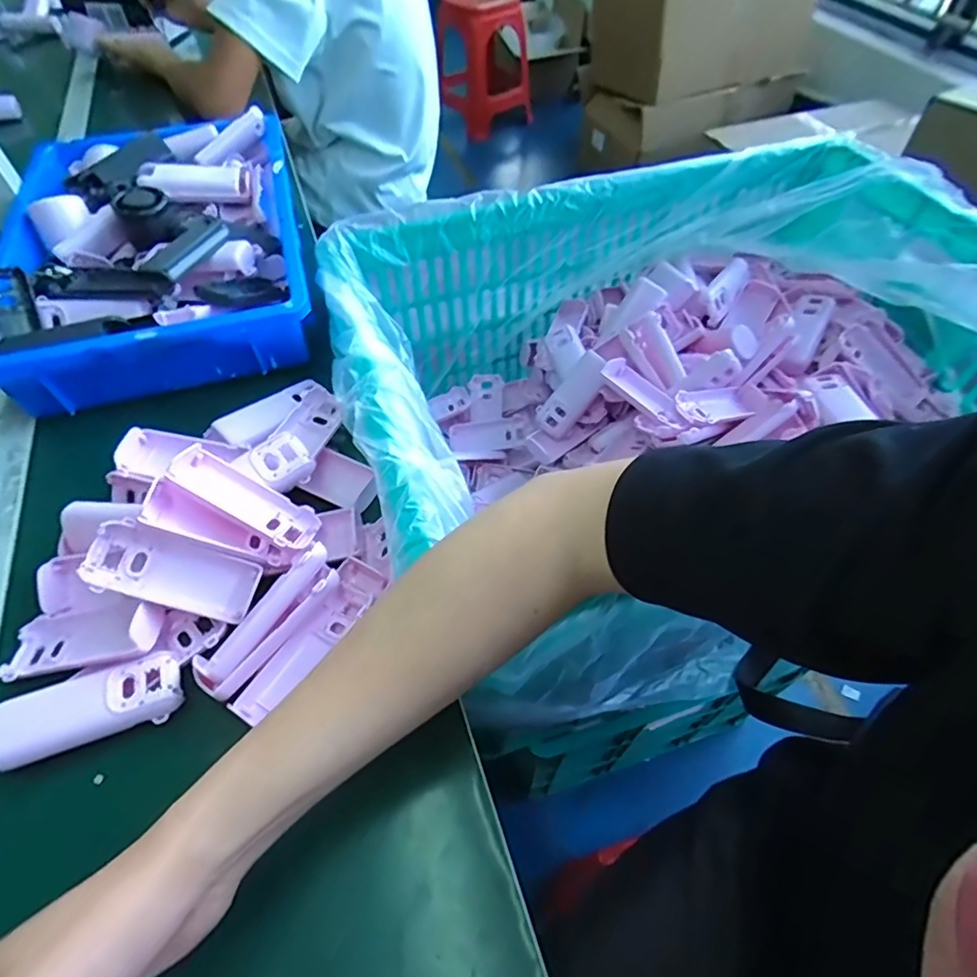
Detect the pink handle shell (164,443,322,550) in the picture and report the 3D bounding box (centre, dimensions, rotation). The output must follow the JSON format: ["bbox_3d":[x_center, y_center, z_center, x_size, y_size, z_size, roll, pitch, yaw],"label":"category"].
[{"bbox_3d":[-0.180,0.007,0.420,0.112,0.020,0.036,30,57,-5],"label":"pink handle shell"}]

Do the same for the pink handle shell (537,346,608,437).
[{"bbox_3d":[0.099,-0.109,0.663,0.044,0.104,0.027,46,21,28],"label":"pink handle shell"}]

